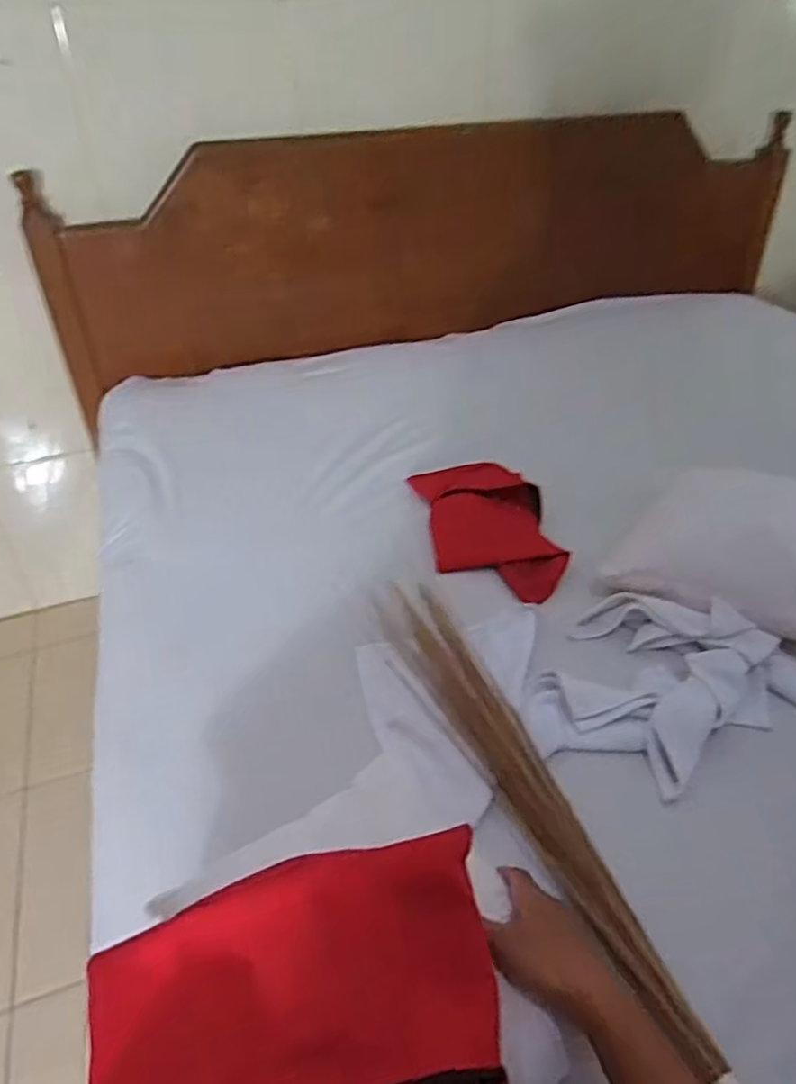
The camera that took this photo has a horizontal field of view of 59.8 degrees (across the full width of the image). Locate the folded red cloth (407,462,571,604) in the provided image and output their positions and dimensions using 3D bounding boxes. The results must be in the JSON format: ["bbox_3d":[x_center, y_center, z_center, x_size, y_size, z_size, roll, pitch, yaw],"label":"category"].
[{"bbox_3d":[0.129,-0.030,0.998,0.167,0.039,0.329,-6,37,-6],"label":"folded red cloth"}]

